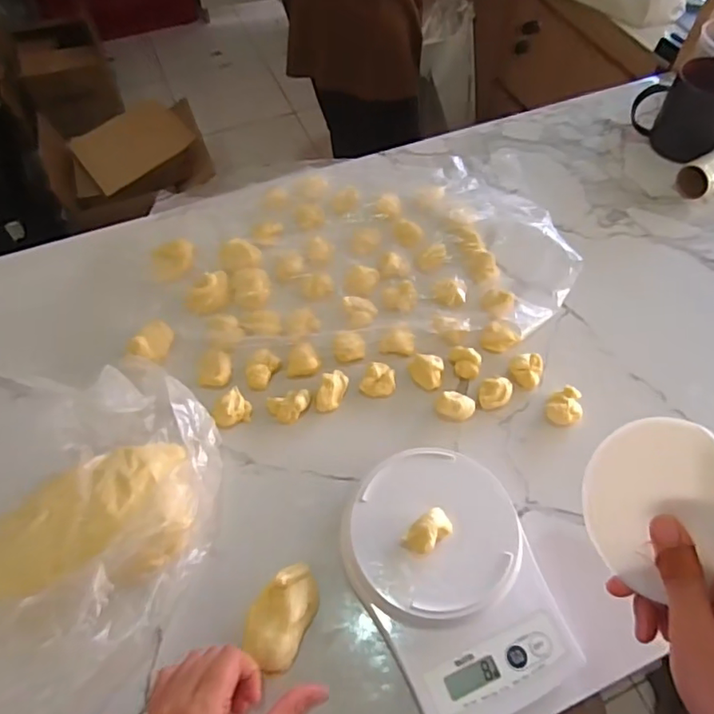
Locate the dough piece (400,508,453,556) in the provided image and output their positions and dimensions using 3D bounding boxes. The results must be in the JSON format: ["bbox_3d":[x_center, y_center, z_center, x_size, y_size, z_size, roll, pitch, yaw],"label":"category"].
[{"bbox_3d":[0.052,0.132,0.412,0.039,0.024,0.021,-34,64,-19],"label":"dough piece"}]

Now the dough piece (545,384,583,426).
[{"bbox_3d":[0.194,0.045,0.513,0.031,0.020,0.037,38,66,21],"label":"dough piece"}]

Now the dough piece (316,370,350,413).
[{"bbox_3d":[-0.023,0.032,0.519,0.021,0.023,0.041,20,60,11],"label":"dough piece"}]

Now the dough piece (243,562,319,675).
[{"bbox_3d":[-0.055,0.188,0.408,0.041,0.024,0.071,20,60,12],"label":"dough piece"}]

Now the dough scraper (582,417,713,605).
[{"bbox_3d":[0.164,0.082,0.311,0.068,0.007,0.094,7,97,34],"label":"dough scraper"}]

